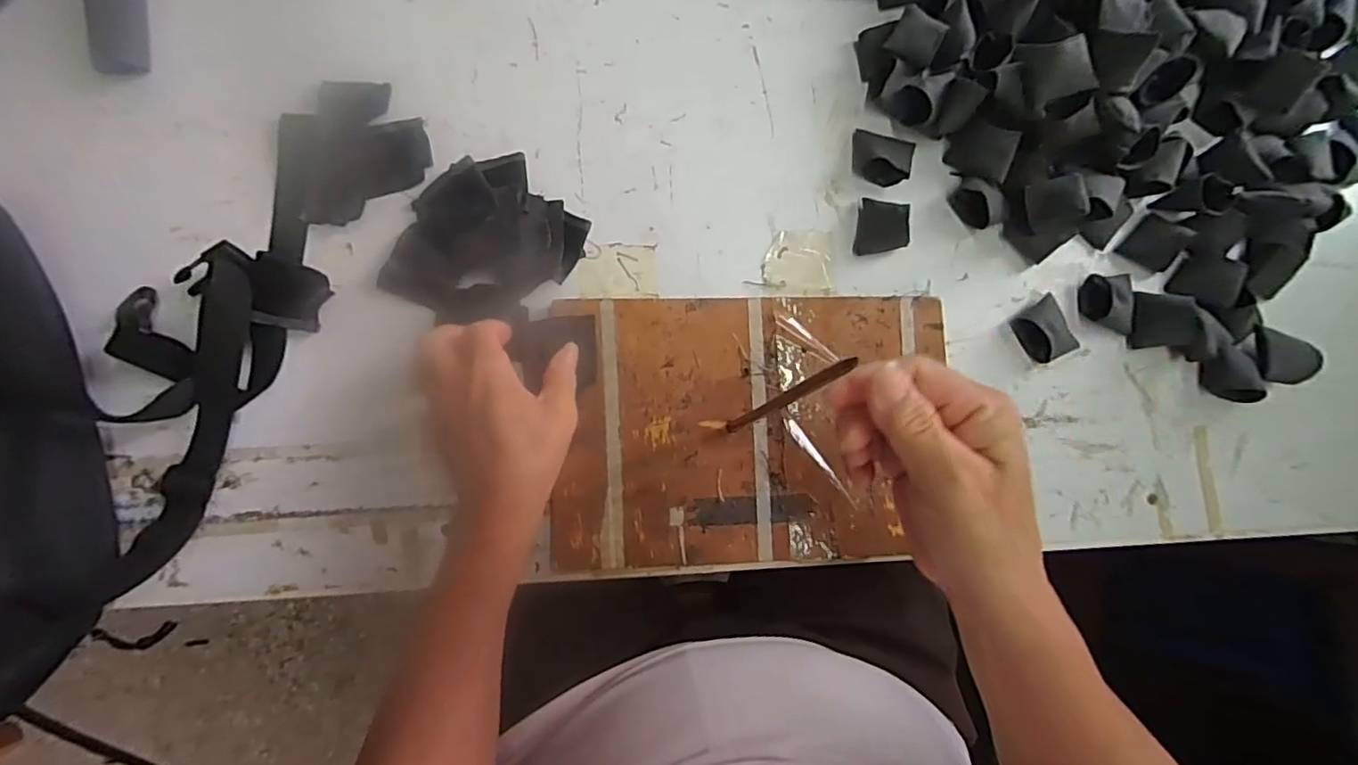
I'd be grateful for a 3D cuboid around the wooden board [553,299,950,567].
[{"bbox_3d":[0.050,0.031,0.404,0.257,0.016,0.176,-1,83,-5],"label":"wooden board"}]

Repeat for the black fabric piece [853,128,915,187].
[{"bbox_3d":[0.152,-0.167,0.433,0.044,0.024,0.038,11,82,-4],"label":"black fabric piece"}]

